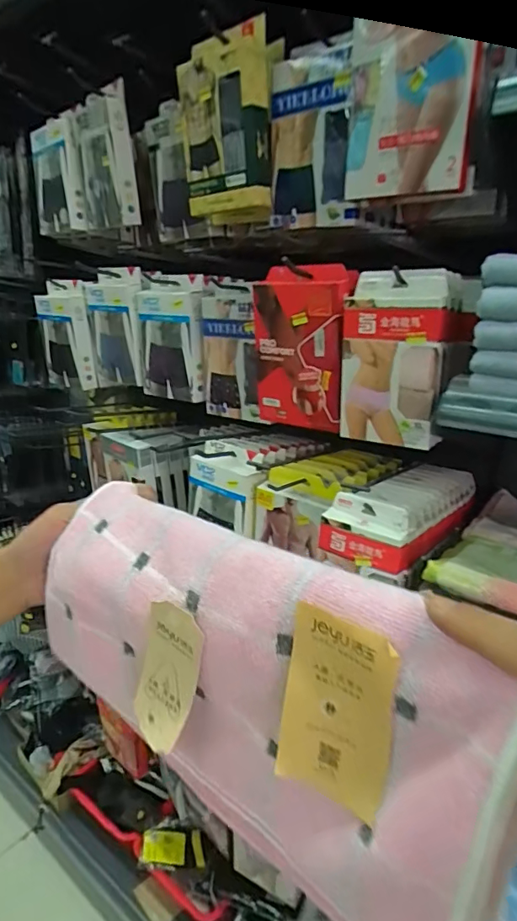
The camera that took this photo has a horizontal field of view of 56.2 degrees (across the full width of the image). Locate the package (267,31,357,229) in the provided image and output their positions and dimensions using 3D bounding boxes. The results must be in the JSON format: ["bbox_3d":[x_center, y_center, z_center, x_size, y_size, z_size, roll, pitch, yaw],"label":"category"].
[{"bbox_3d":[0.069,-0.400,0.599,0.123,0.198,0.039,17,21,39],"label":"package"}]

